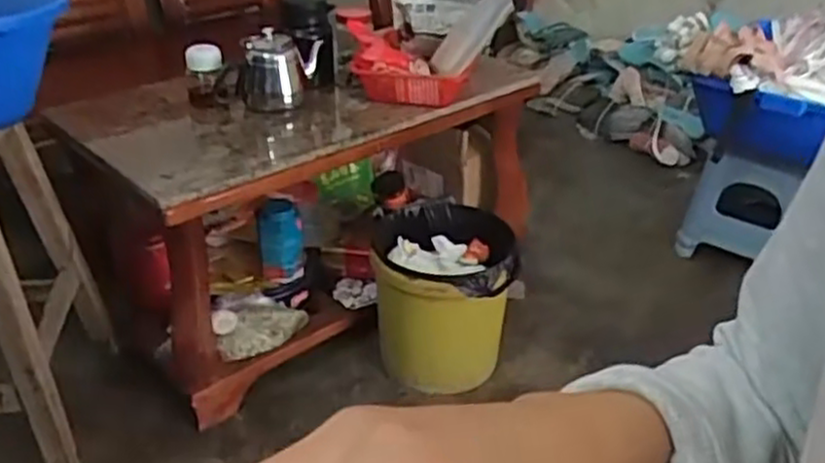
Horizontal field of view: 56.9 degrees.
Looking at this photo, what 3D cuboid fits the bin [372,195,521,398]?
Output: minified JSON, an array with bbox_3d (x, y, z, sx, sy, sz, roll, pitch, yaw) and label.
[{"bbox_3d":[0.059,0.129,1.460,0.267,0.261,0.270,0,30,-3],"label":"bin"}]

